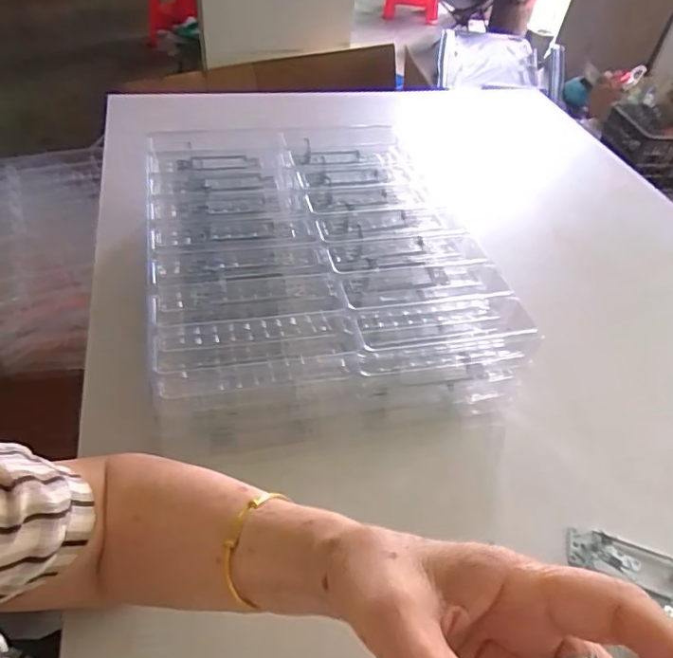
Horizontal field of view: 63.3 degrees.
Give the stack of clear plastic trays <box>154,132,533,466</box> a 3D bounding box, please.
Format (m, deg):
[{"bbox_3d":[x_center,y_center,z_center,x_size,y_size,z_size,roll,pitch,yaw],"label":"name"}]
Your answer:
[{"bbox_3d":[-0.030,-0.077,0.631,0.334,0.122,0.417,-7,45,-13],"label":"stack of clear plastic trays"}]

